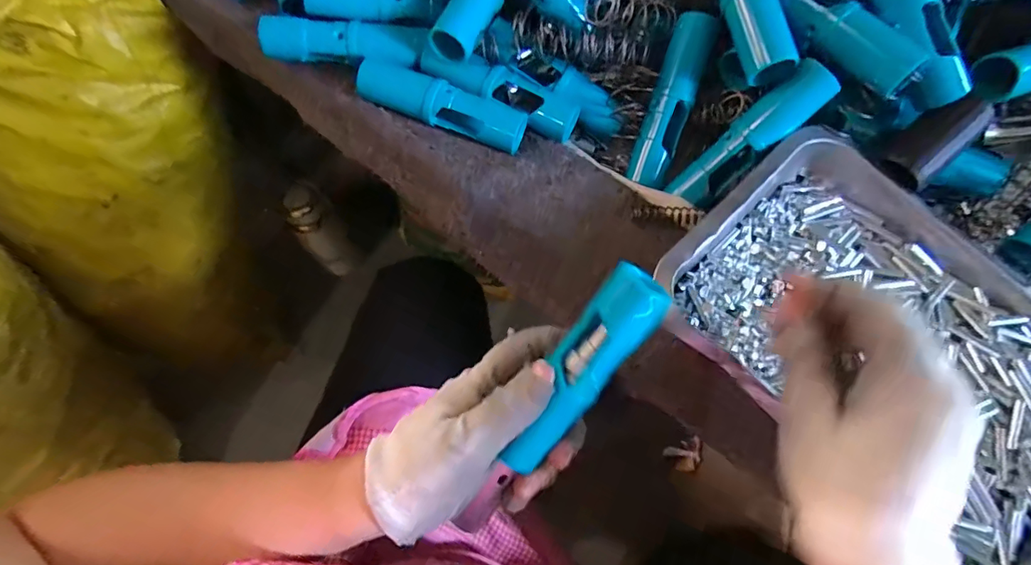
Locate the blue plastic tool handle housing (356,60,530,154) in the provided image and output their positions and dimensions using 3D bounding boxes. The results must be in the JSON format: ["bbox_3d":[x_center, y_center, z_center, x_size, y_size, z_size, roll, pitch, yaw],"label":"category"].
[{"bbox_3d":[-0.052,-0.125,0.345,0.118,0.024,0.030,20,70,5],"label":"blue plastic tool handle housing"}]

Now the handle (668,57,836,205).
[{"bbox_3d":[0.156,-0.095,0.327,0.111,0.021,0.029,-44,73,23],"label":"handle"}]

